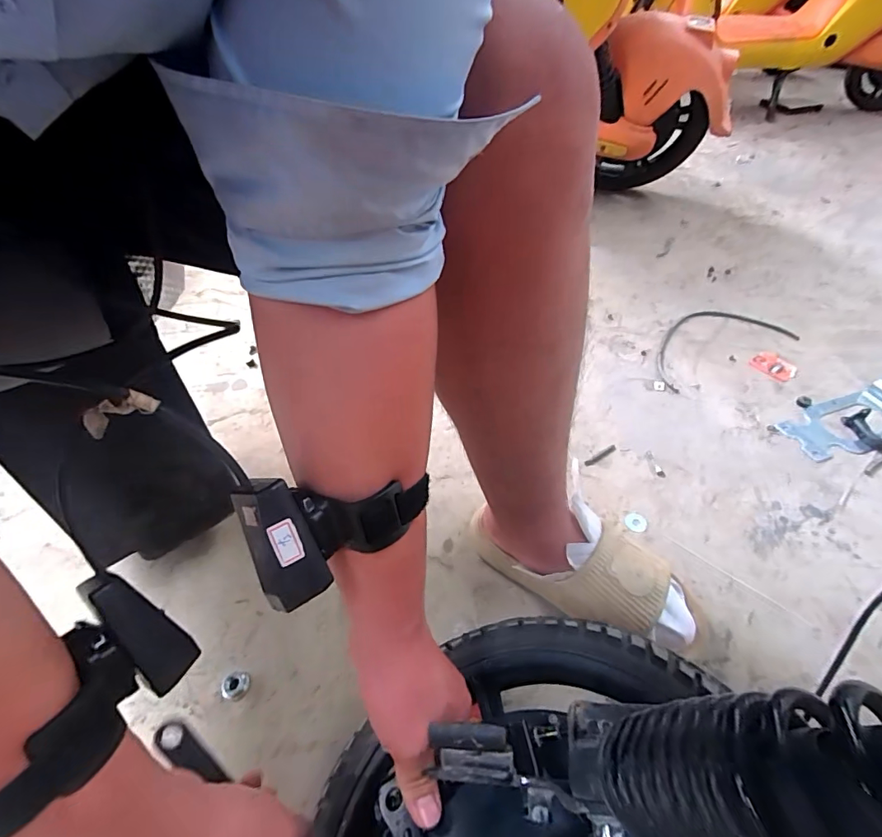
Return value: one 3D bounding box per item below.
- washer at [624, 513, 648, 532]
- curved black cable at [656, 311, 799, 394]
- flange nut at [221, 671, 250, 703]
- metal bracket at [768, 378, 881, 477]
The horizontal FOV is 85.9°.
[{"bbox_3d":[0.262,0.140,0.639,0.027,0.008,0.029,-2,47,-4],"label":"washer"},{"bbox_3d":[0.510,-0.152,0.906,0.329,0.027,0.152,-19,51,-20],"label":"curved black cable"},{"bbox_3d":[-0.214,0.279,0.495,0.025,0.011,0.027,12,48,8],"label":"flange nut"},{"bbox_3d":[0.675,0.006,0.749,0.267,0.053,0.158,-10,49,-12],"label":"metal bracket"}]

